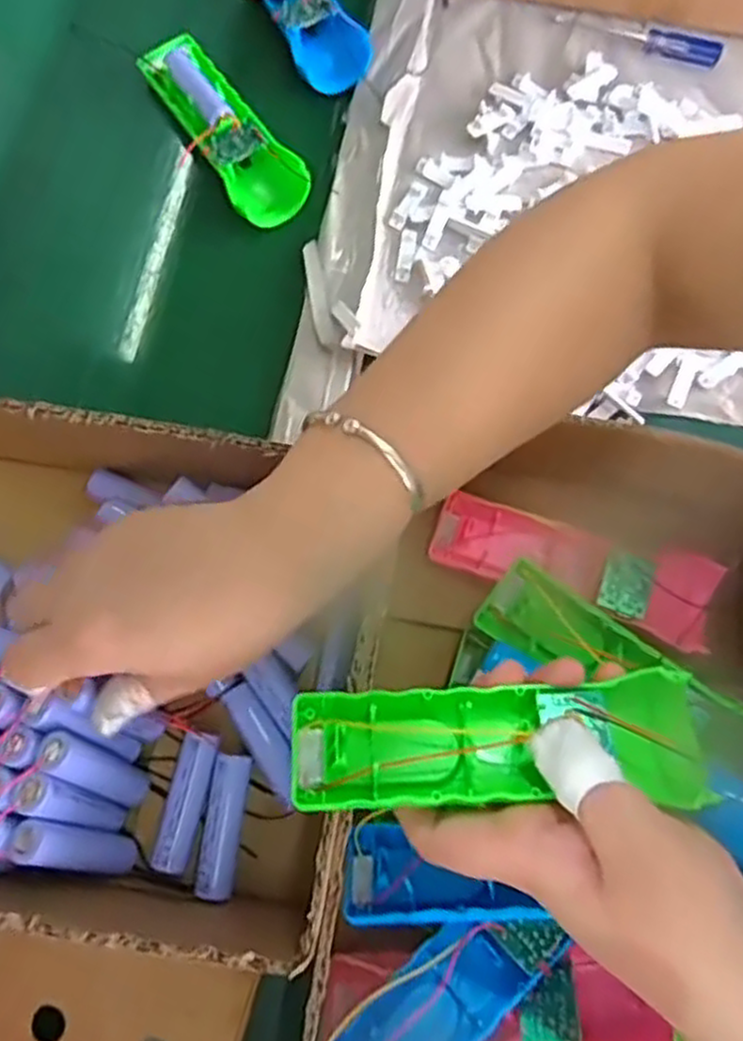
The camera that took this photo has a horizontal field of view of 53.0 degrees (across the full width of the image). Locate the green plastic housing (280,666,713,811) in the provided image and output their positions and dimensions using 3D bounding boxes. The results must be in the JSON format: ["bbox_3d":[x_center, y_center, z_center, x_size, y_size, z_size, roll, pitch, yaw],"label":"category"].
[{"bbox_3d":[0.047,0.085,0.281,0.152,0.020,0.045,-4,78,0],"label":"green plastic housing"}]

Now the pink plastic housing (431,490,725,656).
[{"bbox_3d":[0.112,0.023,0.417,0.151,0.028,0.049,21,78,4],"label":"pink plastic housing"}]

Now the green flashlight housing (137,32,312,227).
[{"bbox_3d":[-0.101,-0.269,0.508,0.048,0.022,0.164,-33,80,-8],"label":"green flashlight housing"}]

